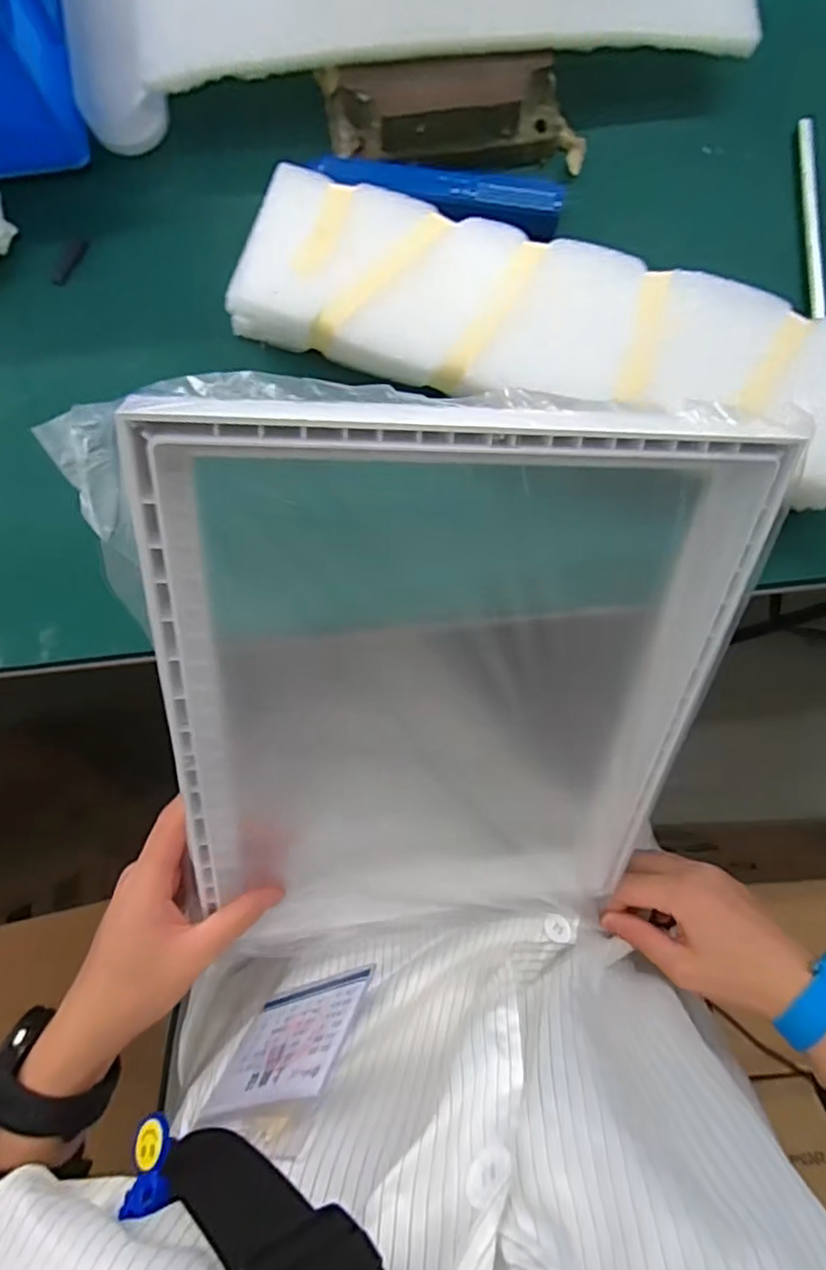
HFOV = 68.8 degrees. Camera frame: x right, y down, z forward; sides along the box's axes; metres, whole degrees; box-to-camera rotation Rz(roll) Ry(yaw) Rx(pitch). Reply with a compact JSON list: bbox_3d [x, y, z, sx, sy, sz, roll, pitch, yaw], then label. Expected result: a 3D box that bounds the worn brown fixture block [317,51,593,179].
[{"bbox_3d":[0.024,-0.282,0.325,0.140,0.030,0.041,1,85,-1],"label":"worn brown fixture block"}]

